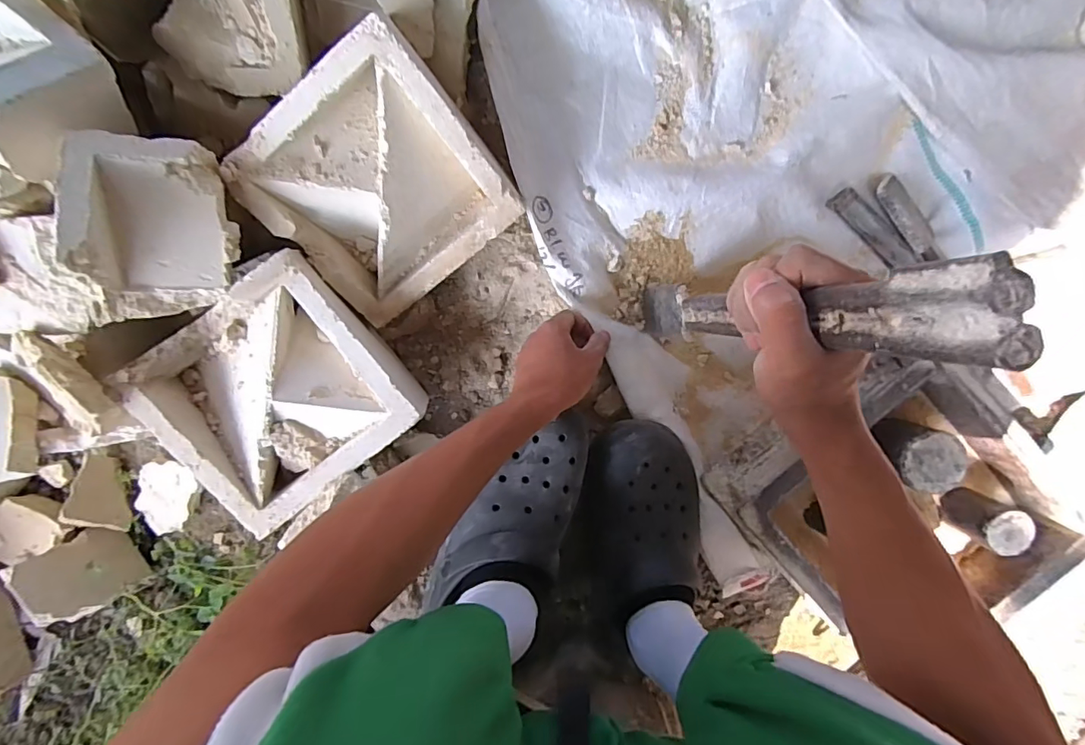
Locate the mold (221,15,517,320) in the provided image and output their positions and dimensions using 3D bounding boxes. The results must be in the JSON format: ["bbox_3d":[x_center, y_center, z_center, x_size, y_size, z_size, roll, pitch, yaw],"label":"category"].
[{"bbox_3d":[-0.154,-0.180,0.491,0.201,0.064,0.195,-34,121,15],"label":"mold"}]

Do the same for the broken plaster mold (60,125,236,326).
[{"bbox_3d":[-0.309,-0.109,0.407,0.111,0.066,0.145,1,112,-28],"label":"broken plaster mold"}]

